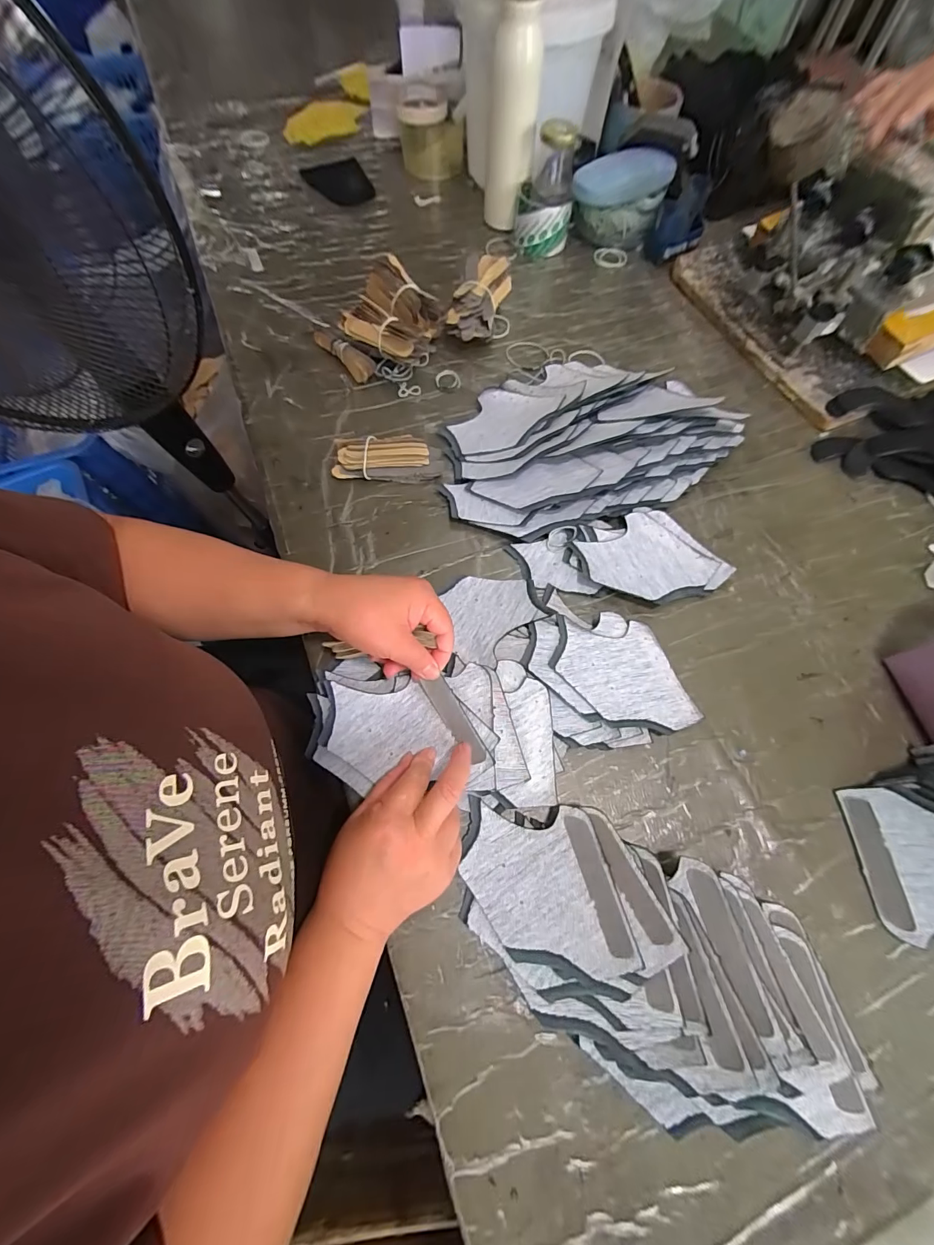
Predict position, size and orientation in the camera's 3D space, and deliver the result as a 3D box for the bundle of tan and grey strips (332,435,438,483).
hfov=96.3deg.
[{"bbox_3d":[-0.094,-0.188,0.476,0.112,0.021,0.051,0,67,-1],"label":"bundle of tan and grey strips"}]

